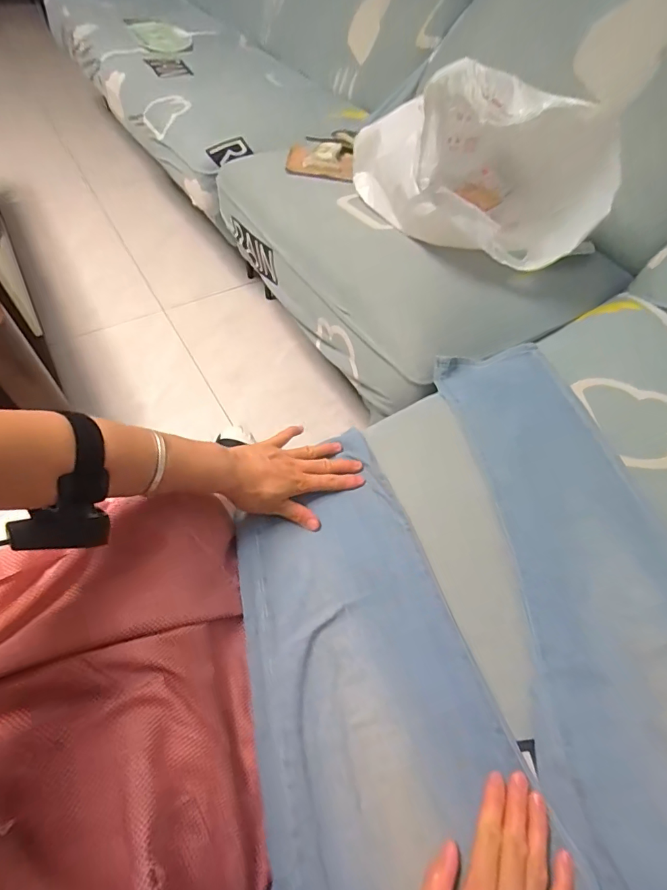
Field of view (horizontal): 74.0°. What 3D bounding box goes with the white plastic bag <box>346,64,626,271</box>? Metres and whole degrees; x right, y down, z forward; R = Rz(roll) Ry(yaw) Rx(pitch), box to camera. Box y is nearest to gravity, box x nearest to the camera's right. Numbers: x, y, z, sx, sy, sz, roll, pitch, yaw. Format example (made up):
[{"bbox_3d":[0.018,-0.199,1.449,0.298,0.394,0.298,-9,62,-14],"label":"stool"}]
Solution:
[{"bbox_3d":[0.247,-0.529,0.797,0.390,0.269,0.410,0,56,-3],"label":"white plastic bag"}]

